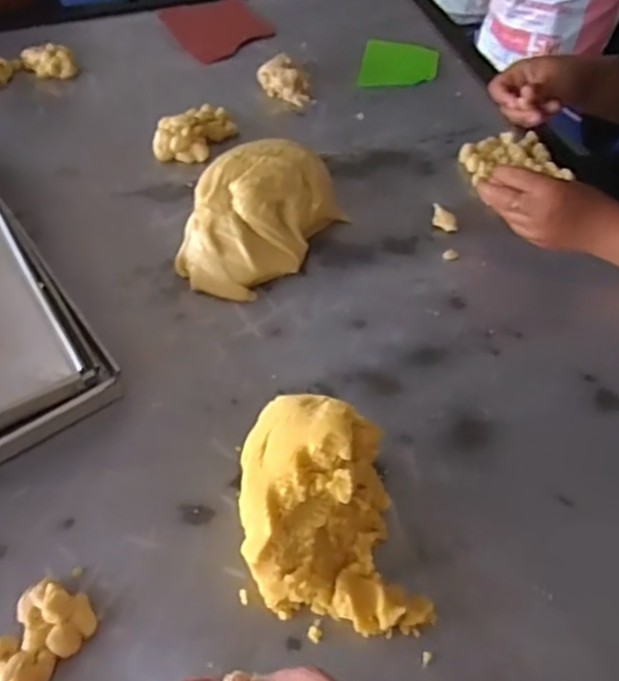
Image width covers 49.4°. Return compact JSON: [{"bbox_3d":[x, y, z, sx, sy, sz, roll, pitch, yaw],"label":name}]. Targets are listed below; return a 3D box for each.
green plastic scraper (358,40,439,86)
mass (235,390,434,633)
[{"bbox_3d":[0.129,-0.396,0.966,0.106,0.006,0.106,6,57,8],"label":"green plastic scraper"},{"bbox_3d":[0.008,0.124,0.502,0.119,0.095,0.171,-11,52,-8],"label":"mass"}]

